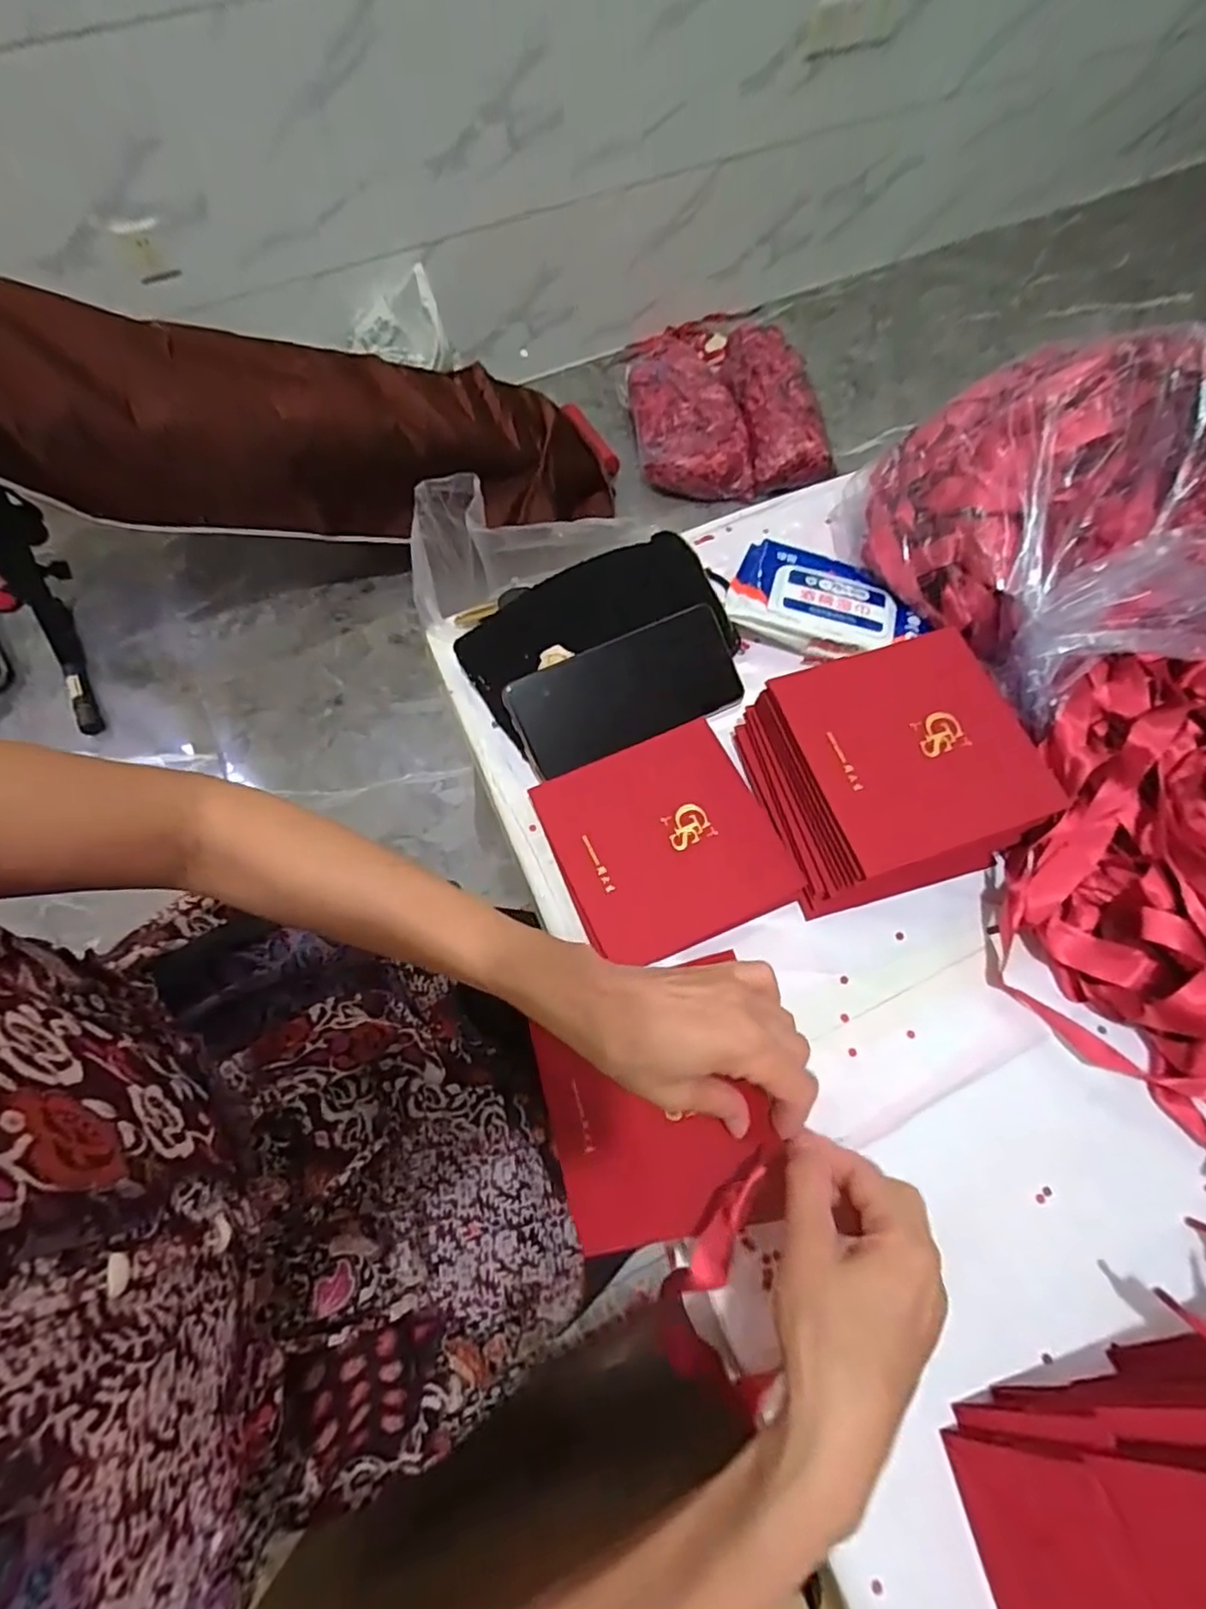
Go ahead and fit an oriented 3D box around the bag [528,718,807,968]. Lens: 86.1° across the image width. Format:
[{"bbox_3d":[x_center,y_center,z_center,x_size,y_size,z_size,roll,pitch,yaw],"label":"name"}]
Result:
[{"bbox_3d":[0.042,0.024,0.434,0.141,0.014,0.139,-22,69,-9],"label":"bag"}]

